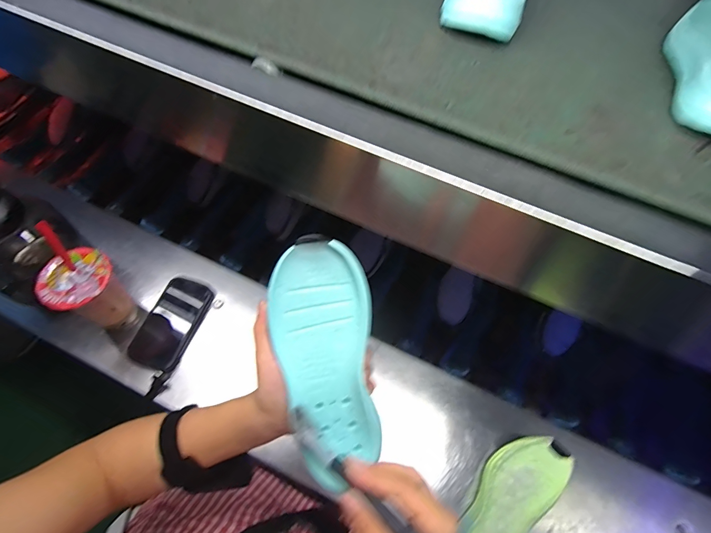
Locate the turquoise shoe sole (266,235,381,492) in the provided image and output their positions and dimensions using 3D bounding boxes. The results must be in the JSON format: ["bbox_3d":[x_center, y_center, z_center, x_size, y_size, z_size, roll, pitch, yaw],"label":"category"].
[{"bbox_3d":[-0.024,0.089,0.329,0.081,0.021,0.214,-9,97,-8],"label":"turquoise shoe sole"}]

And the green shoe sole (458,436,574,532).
[{"bbox_3d":[0.207,0.326,0.526,0.213,0.047,0.090,-39,70,-21],"label":"green shoe sole"}]

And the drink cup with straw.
[{"bbox_3d":[-0.389,0.030,0.549,0.081,0.176,0.088,1,62,-3],"label":"drink cup with straw"}]

